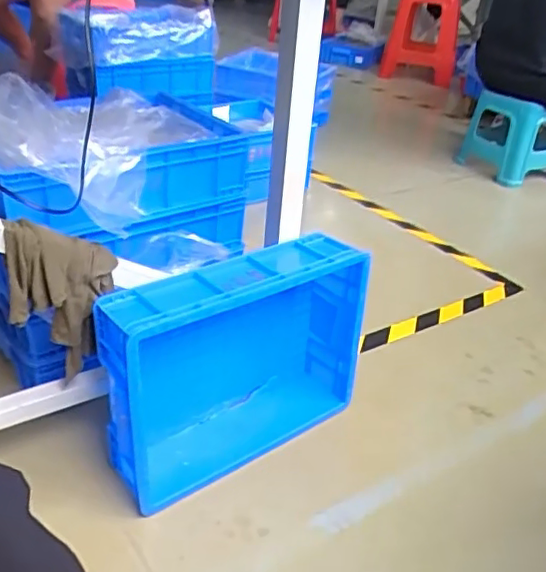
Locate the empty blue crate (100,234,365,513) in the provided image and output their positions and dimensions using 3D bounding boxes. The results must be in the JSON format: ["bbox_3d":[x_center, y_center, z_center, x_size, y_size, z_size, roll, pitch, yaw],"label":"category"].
[{"bbox_3d":[-0.050,0.108,0.925,0.412,0.307,0.144,-20,39,-36],"label":"empty blue crate"}]

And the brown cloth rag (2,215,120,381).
[{"bbox_3d":[-0.267,0.020,0.789,0.132,0.223,0.046,-9,34,-23],"label":"brown cloth rag"}]

